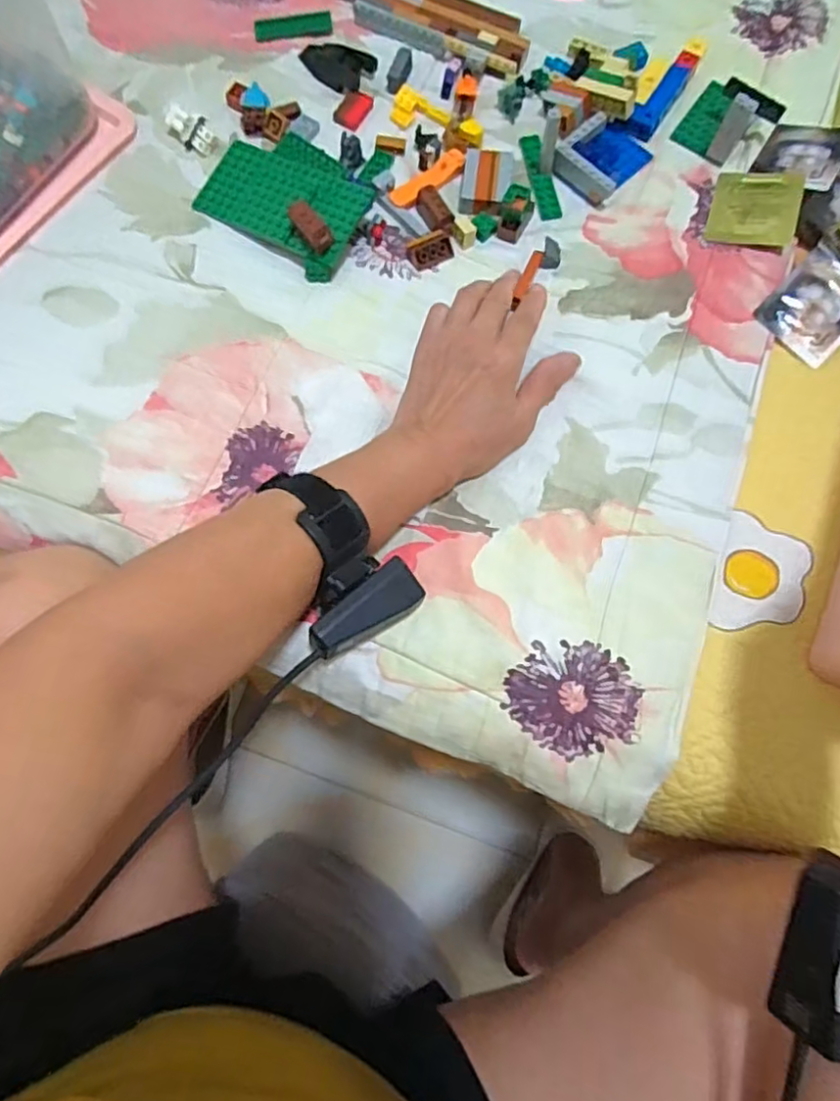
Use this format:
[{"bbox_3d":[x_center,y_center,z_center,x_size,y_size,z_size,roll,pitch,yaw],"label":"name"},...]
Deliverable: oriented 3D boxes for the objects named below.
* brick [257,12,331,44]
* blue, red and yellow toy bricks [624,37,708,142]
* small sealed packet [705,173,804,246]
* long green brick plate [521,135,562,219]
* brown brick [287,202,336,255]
[{"bbox_3d":[-0.104,-0.432,0.532,0.063,0.004,0.023,-6,75,-2],"label":"brick"},{"bbox_3d":[0.195,-0.364,0.506,0.020,0.012,0.100,33,77,8],"label":"blue, red and yellow toy bricks"},{"bbox_3d":[0.248,-0.254,0.478,0.059,0.006,0.062,11,75,18],"label":"small sealed packet"},{"bbox_3d":[0.093,-0.289,0.500,0.017,0.007,0.079,-10,75,-3],"label":"long green brick plate"},{"bbox_3d":[-0.075,-0.224,0.447,0.017,0.009,0.035,-44,97,-11],"label":"brown brick"}]

